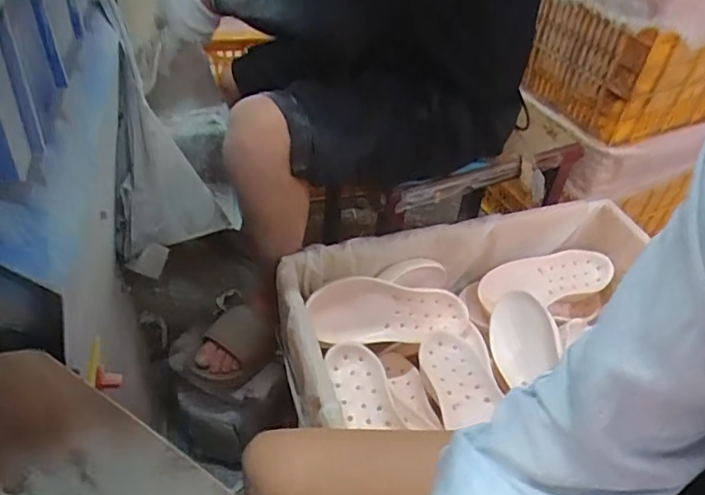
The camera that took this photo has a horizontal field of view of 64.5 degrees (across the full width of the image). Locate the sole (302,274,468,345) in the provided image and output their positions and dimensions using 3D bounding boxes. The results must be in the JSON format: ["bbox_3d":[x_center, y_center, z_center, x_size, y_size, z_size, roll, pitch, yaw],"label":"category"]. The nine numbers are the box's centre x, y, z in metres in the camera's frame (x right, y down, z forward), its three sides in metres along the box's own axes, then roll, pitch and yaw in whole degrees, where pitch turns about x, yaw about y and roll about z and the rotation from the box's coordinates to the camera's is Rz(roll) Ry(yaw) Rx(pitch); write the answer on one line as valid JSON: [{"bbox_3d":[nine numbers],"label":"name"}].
[{"bbox_3d":[0.061,0.104,0.896,0.280,0.100,0.027,2,12,-21],"label":"sole"}]

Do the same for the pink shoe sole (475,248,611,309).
[{"bbox_3d":[0.356,0.057,1.029,0.265,0.017,0.084,-10,80,-13],"label":"pink shoe sole"}]

